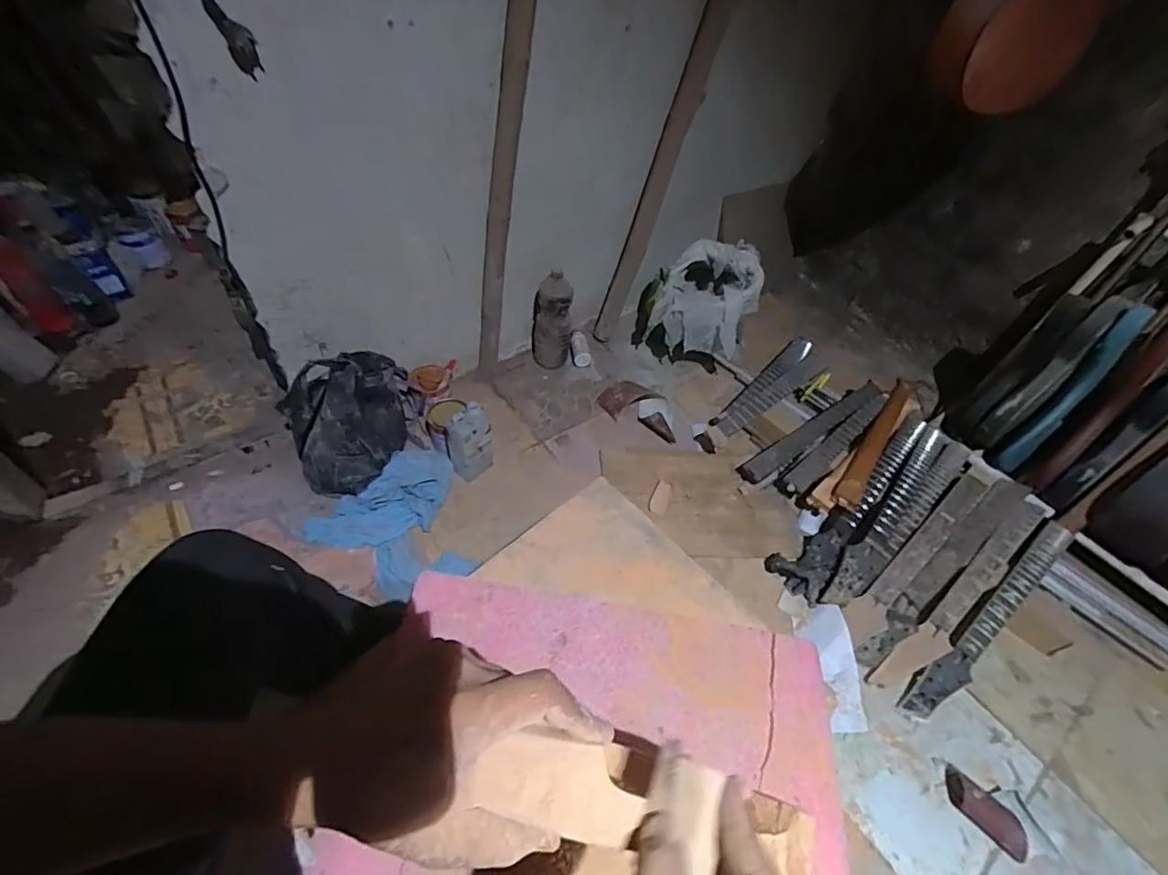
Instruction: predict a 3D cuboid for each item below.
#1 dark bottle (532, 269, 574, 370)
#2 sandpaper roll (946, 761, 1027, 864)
[{"bbox_3d":[-0.096,-0.356,1.540,0.109,0.276,0.087,-1,51,-8],"label":"dark bottle"},{"bbox_3d":[0.730,0.678,0.939,0.069,0.028,0.140,-33,60,-29],"label":"sandpaper roll"}]

